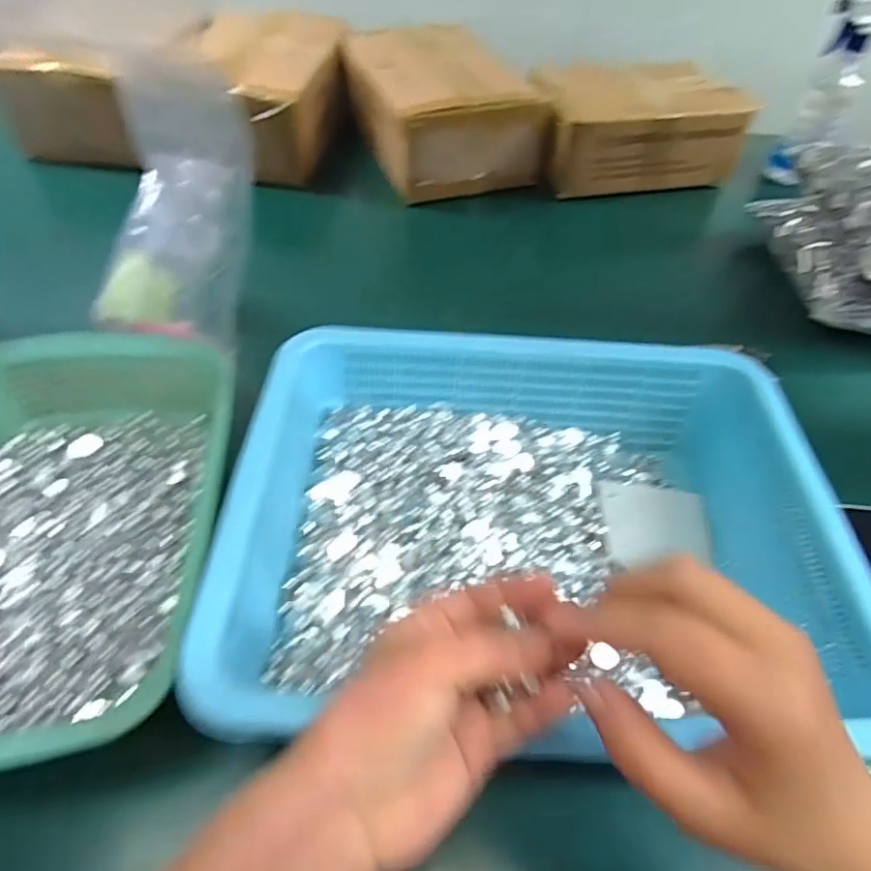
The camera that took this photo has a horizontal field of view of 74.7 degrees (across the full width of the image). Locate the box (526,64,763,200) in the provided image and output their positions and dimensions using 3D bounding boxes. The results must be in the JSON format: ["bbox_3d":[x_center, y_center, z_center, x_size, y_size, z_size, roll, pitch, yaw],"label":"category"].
[{"bbox_3d":[0.278,-0.435,0.811,0.279,0.113,0.161,-6,51,-9],"label":"box"}]

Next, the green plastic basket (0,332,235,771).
[{"bbox_3d":[-0.275,0.059,0.386,0.189,0.064,0.311,-2,51,-6],"label":"green plastic basket"}]

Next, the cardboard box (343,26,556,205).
[{"bbox_3d":[0.007,-0.454,0.807,0.196,0.116,0.246,-17,54,-17],"label":"cardboard box"}]

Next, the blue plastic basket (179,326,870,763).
[{"bbox_3d":[0.062,0.058,0.386,0.367,0.094,0.270,3,50,-1],"label":"blue plastic basket"}]

